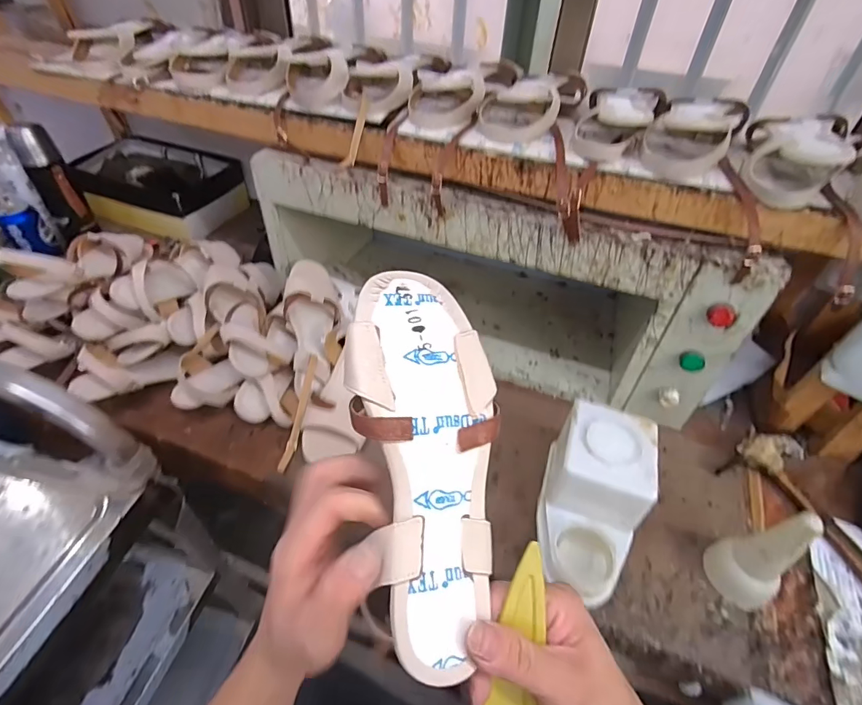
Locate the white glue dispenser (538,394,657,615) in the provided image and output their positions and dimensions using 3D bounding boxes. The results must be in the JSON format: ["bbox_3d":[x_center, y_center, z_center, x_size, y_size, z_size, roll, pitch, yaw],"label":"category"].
[{"bbox_3d":[0.188,0.168,0.510,0.106,0.113,0.194,13,45,9],"label":"white glue dispenser"}]

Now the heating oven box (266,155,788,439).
[{"bbox_3d":[0.102,-0.178,0.748,0.690,0.282,0.324,17,46,13],"label":"heating oven box"}]

